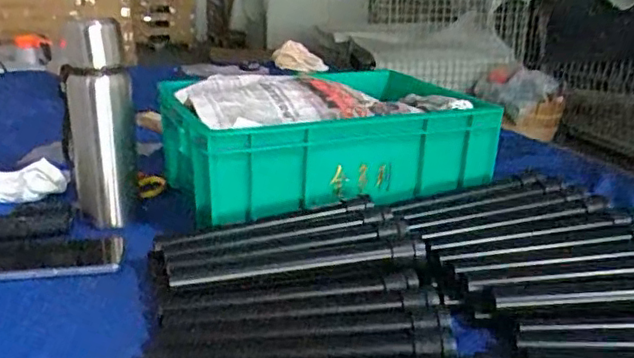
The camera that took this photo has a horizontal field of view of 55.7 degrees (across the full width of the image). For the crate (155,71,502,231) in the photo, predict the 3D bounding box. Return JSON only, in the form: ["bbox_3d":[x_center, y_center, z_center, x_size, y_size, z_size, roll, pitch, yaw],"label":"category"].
[{"bbox_3d":[0.015,-0.047,0.831,0.410,0.140,0.279,-8,20,-23],"label":"crate"}]

